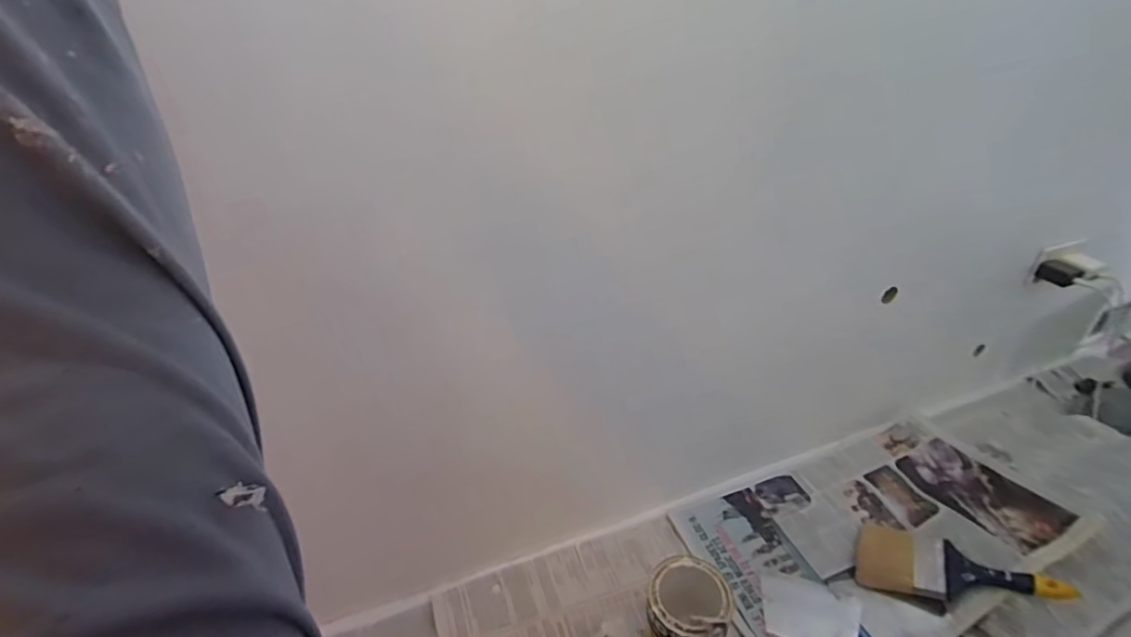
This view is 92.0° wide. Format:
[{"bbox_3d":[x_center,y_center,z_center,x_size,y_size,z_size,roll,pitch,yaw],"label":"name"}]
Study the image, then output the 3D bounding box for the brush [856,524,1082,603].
[{"bbox_3d":[0.544,0.348,0.762,0.239,0.033,0.099,-2,30,31],"label":"brush"}]

